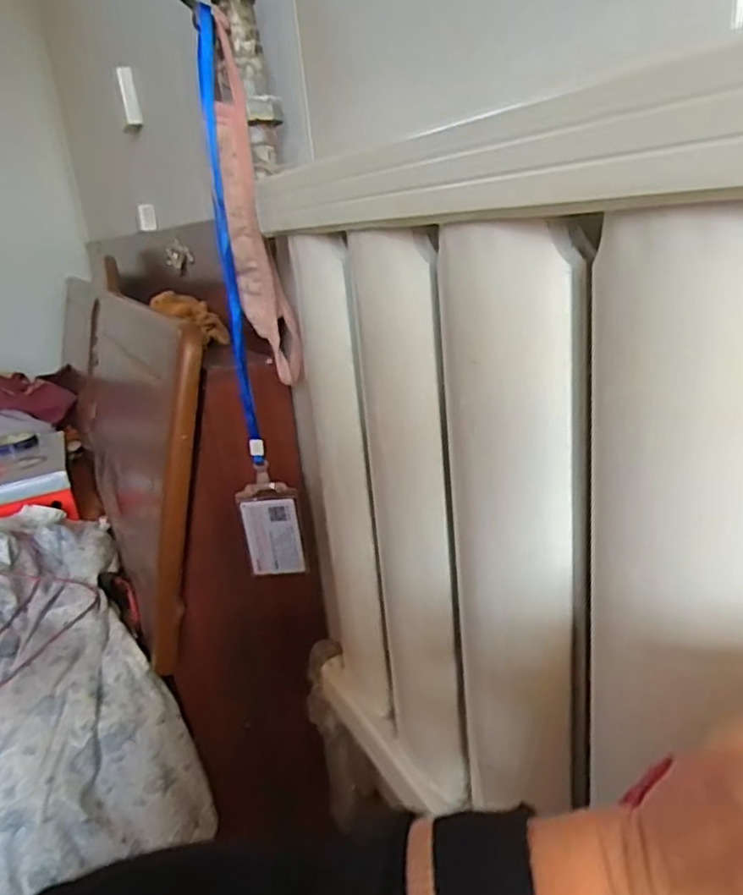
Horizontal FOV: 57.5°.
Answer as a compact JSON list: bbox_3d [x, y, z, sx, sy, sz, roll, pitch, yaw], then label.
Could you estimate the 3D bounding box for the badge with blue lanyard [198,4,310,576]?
[{"bbox_3d":[-0.126,-0.105,0.629,0.060,0.508,0.020,-6,20,5],"label":"badge with blue lanyard"}]

